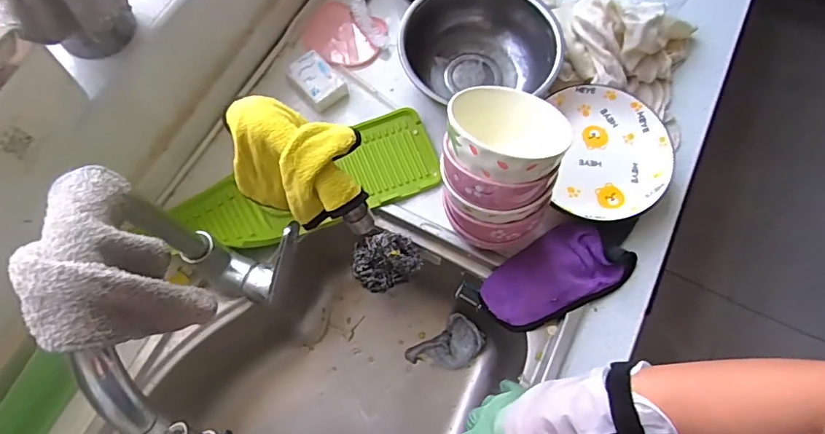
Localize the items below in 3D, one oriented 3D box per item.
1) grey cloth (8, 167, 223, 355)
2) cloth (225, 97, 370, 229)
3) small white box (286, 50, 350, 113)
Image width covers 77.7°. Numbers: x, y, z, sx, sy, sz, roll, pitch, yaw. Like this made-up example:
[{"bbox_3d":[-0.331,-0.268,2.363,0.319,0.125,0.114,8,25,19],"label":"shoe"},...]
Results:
[{"bbox_3d":[-0.185,0.026,0.304,0.063,0.097,0.104,-39,74,-14],"label":"grey cloth"},{"bbox_3d":[-0.090,-0.040,0.434,0.115,0.113,0.075,32,72,11],"label":"cloth"},{"bbox_3d":[-0.127,-0.182,0.687,0.056,0.028,0.079,-39,74,-14],"label":"small white box"}]

